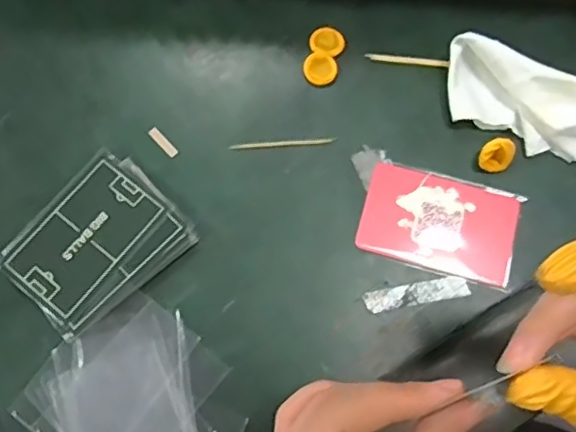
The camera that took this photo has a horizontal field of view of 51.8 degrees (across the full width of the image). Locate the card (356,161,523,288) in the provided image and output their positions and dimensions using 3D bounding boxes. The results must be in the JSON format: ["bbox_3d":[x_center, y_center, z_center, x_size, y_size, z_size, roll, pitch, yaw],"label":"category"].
[{"bbox_3d":[0.088,0.004,0.340,0.087,0.004,0.056,17,75,5],"label":"card"}]

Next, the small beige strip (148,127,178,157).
[{"bbox_3d":[-0.075,-0.045,0.356,0.006,0.004,0.023,-42,78,-10],"label":"small beige strip"}]

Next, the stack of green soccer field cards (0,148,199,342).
[{"bbox_3d":[-0.109,0.014,0.334,0.090,0.009,0.075,-41,78,-10],"label":"stack of green soccer field cards"}]

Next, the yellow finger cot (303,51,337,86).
[{"bbox_3d":[0.020,-0.091,0.367,0.020,0.006,0.020,0,74,1],"label":"yellow finger cot"}]

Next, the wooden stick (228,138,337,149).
[{"bbox_3d":[-0.003,-0.042,0.352,0.063,0.004,0.004,-4,74,-1],"label":"wooden stick"}]

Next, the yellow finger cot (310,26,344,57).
[{"bbox_3d":[0.025,-0.110,0.372,0.021,0.004,0.019,19,75,6],"label":"yellow finger cot"}]

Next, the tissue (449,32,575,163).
[{"bbox_3d":[0.152,-0.060,0.344,0.129,0.028,0.041,24,76,7],"label":"tissue"}]

